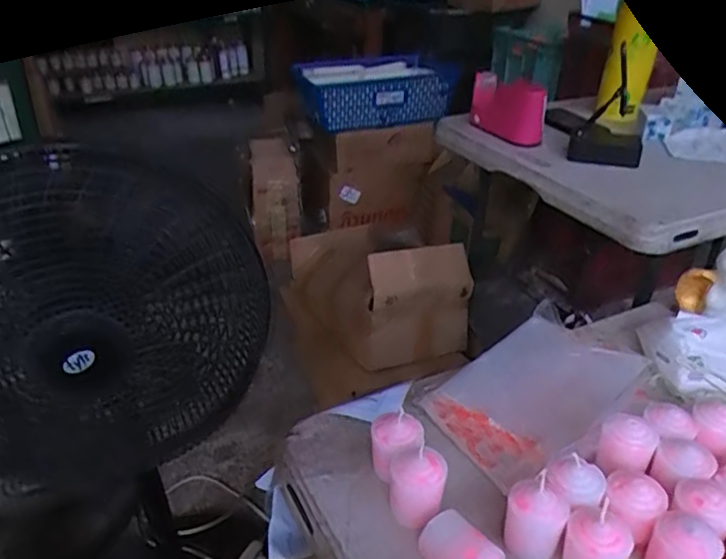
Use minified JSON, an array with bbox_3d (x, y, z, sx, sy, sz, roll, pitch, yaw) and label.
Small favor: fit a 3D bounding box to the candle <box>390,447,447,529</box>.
[{"bbox_3d":[0.037,0.141,0.416,0.038,0.043,0.041,4,29,7],"label":"candle"}]

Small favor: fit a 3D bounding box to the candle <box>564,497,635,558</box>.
[{"bbox_3d":[0.143,0.165,0.373,0.038,0.050,0.038,15,32,24],"label":"candle"}]

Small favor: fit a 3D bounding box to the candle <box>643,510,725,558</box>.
[{"bbox_3d":[0.199,0.170,0.380,0.037,0.048,0.040,1,29,0],"label":"candle"}]

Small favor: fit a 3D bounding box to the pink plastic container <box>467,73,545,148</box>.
[{"bbox_3d":[0.277,-0.325,1.170,0.050,0.113,0.166,-17,34,-28],"label":"pink plastic container"}]

